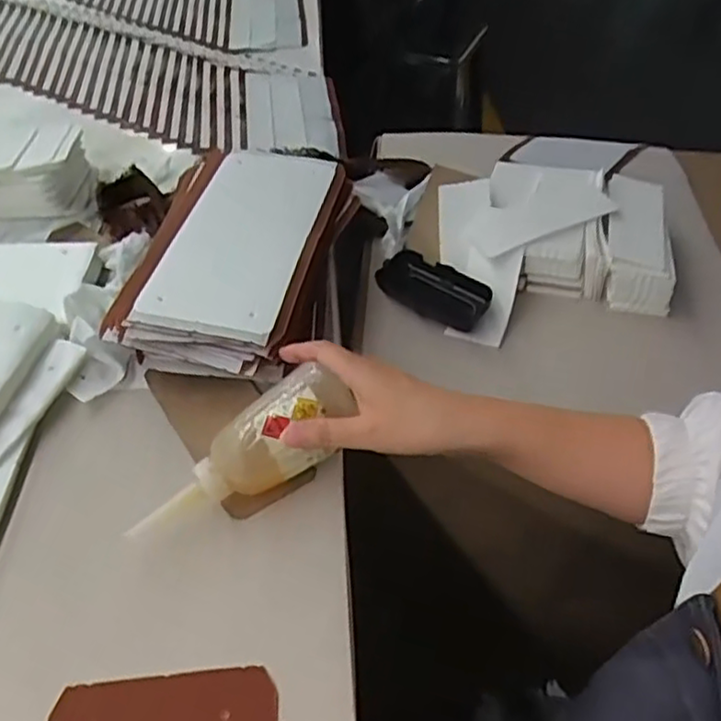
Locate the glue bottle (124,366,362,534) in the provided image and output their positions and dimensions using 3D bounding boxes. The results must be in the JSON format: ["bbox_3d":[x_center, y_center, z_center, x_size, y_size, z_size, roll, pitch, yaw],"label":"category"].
[{"bbox_3d":[-0.078,0.070,0.477,0.162,0.044,0.043,-40,57,-9],"label":"glue bottle"}]

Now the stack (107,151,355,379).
[{"bbox_3d":[-0.108,-0.091,0.624,0.171,0.063,0.258,8,47,7],"label":"stack"}]

